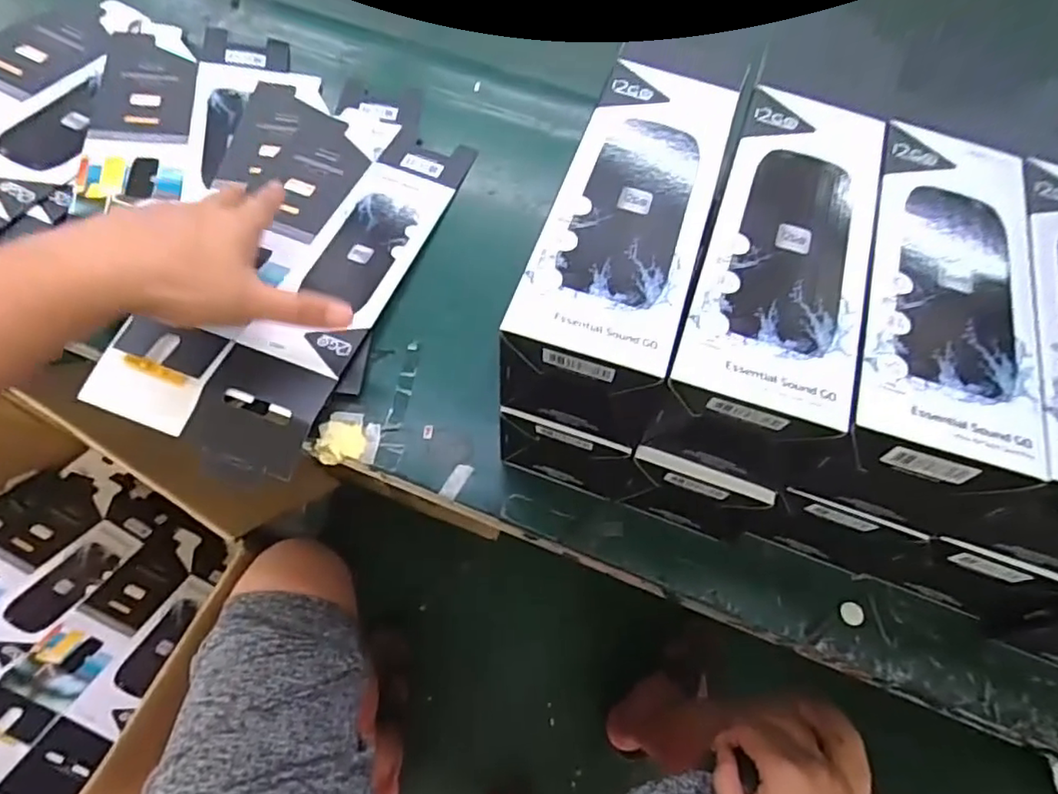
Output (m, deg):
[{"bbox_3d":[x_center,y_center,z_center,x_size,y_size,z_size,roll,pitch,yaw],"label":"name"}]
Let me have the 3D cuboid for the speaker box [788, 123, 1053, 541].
[{"bbox_3d":[0.200,-0.044,0.316,0.075,0.070,0.201,18,64,7],"label":"speaker box"}]

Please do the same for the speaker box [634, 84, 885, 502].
[{"bbox_3d":[0.130,-0.064,0.326,0.075,0.072,0.206,19,64,7],"label":"speaker box"}]

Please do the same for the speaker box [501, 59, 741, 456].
[{"bbox_3d":[0.052,-0.084,0.334,0.074,0.071,0.209,17,64,6],"label":"speaker box"}]

